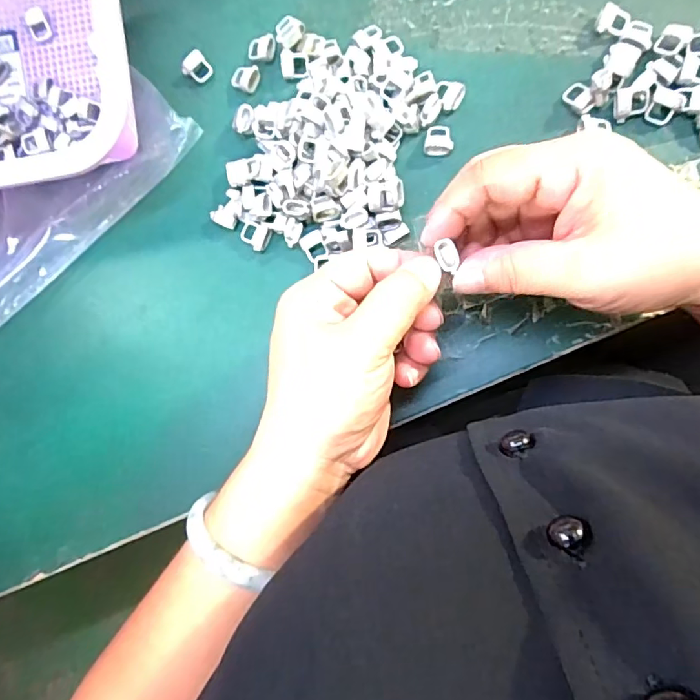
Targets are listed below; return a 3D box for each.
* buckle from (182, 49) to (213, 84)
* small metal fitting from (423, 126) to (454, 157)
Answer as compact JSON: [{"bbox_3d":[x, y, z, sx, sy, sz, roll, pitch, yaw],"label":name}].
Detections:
[{"bbox_3d":[-0.096,-0.177,0.323,0.016,0.007,0.017,-41,80,3],"label":"buckle"},{"bbox_3d":[0.050,-0.119,0.291,0.016,0.005,0.017,-4,84,9],"label":"small metal fitting"}]

